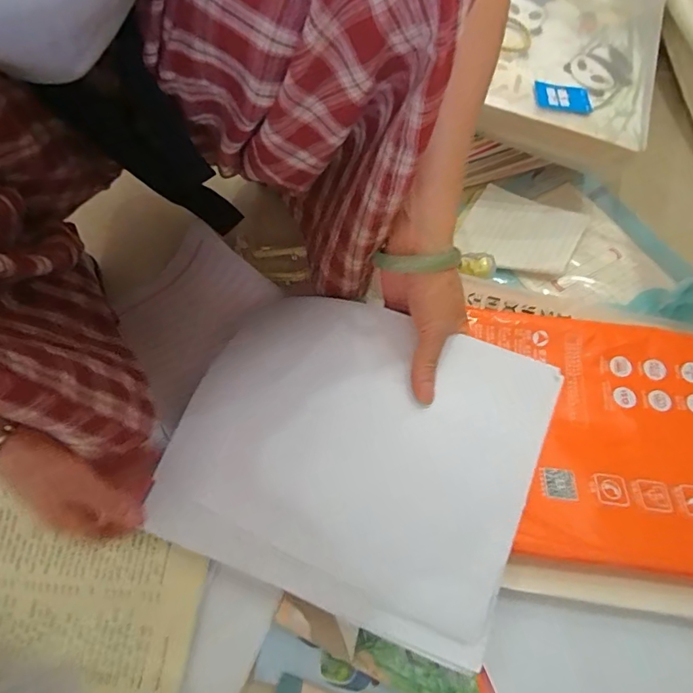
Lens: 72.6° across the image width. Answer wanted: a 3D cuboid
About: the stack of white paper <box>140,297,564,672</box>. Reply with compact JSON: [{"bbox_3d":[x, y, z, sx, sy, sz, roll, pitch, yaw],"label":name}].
[{"bbox_3d":[-0.009,0.088,0.392,0.294,0.021,0.244,18,78,19],"label":"stack of white paper"}]

